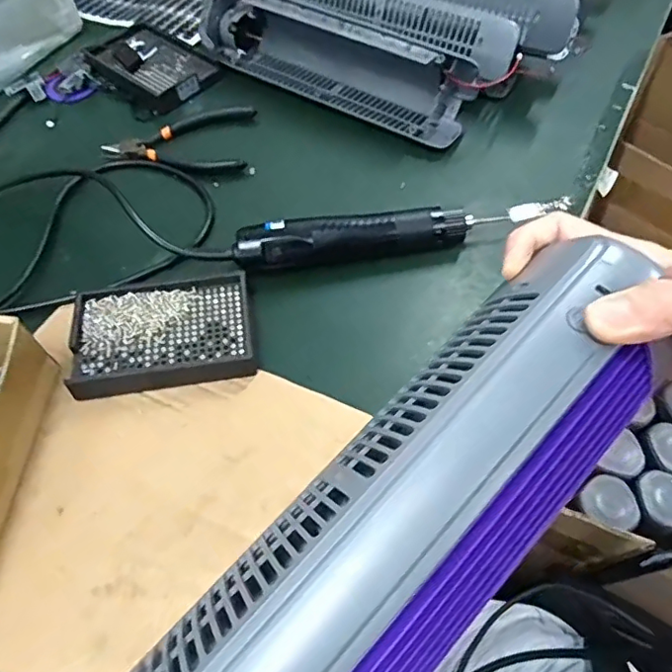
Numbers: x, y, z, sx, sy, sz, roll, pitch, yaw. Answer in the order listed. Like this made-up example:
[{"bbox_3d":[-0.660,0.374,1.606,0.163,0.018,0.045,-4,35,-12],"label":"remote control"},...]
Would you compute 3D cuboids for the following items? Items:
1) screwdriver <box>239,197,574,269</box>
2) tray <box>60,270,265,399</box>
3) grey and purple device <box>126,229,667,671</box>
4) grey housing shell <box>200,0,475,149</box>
[{"bbox_3d":[0.053,-0.089,0.482,0.278,0.037,0.043,-12,57,-6],"label":"screwdriver"},{"bbox_3d":[-0.133,-0.003,0.439,0.134,0.021,0.090,-9,57,-5],"label":"tray"},{"bbox_3d":[0.022,0.072,0.210,0.078,0.043,0.290,39,75,23],"label":"grey and purple device"},{"bbox_3d":[-0.009,-0.295,0.597,0.308,0.066,0.077,28,62,18],"label":"grey housing shell"}]

